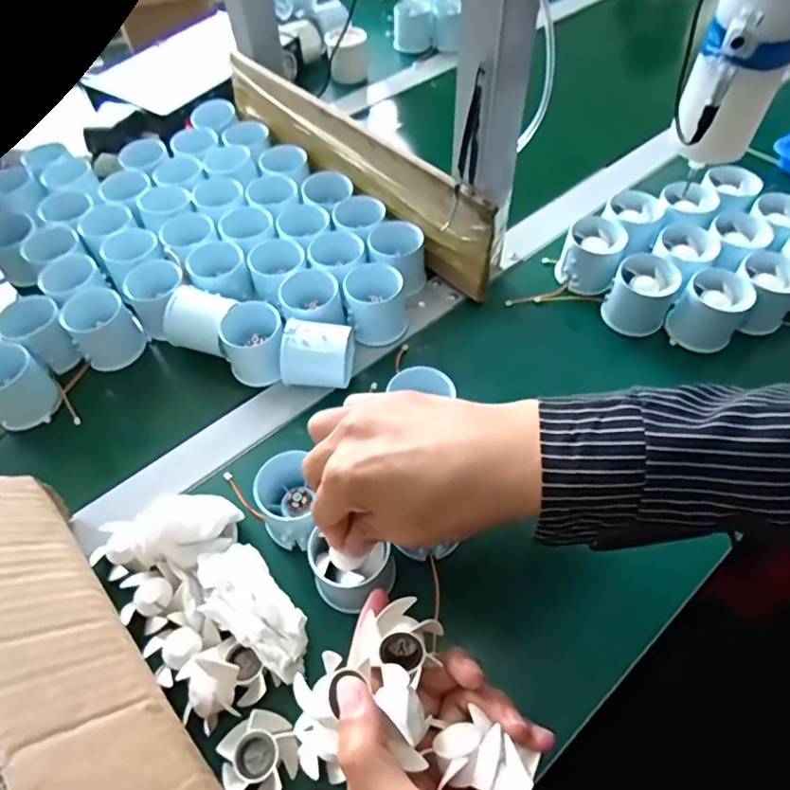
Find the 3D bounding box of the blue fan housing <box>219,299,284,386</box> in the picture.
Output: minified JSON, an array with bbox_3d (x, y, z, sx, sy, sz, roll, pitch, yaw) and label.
[{"bbox_3d":[-0.119,-0.044,0.484,0.049,0.046,0.055,-17,55,-9],"label":"blue fan housing"}]

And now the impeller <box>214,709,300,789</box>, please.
[{"bbox_3d":[-0.078,0.208,0.327,0.042,0.017,0.044,-1,54,2],"label":"impeller"}]

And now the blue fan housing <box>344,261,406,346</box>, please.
[{"bbox_3d":[-0.017,-0.081,0.503,0.048,0.050,0.057,-9,54,-3],"label":"blue fan housing"}]

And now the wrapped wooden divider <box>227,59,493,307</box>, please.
[{"bbox_3d":[-0.051,-0.238,0.576,0.017,0.092,0.396,-35,60,-20],"label":"wrapped wooden divider"}]

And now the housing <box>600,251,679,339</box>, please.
[{"bbox_3d":[0.215,-0.087,0.500,0.053,0.045,0.057,22,58,17],"label":"housing"}]

